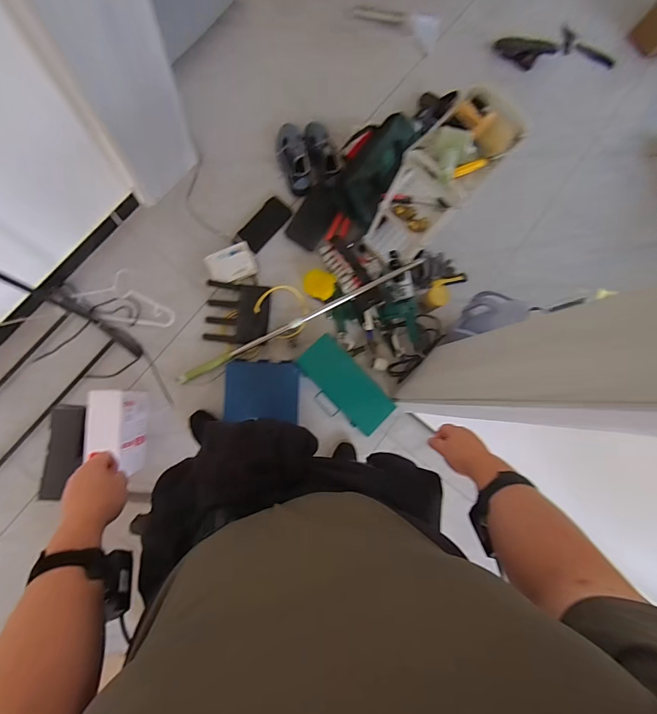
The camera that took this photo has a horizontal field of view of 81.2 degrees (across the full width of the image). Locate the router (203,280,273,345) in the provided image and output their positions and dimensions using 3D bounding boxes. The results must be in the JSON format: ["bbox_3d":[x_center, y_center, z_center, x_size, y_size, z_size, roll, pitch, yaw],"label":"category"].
[{"bbox_3d":[-0.309,-0.149,1.303,0.213,0.052,0.203,6,84,-7],"label":"router"}]

